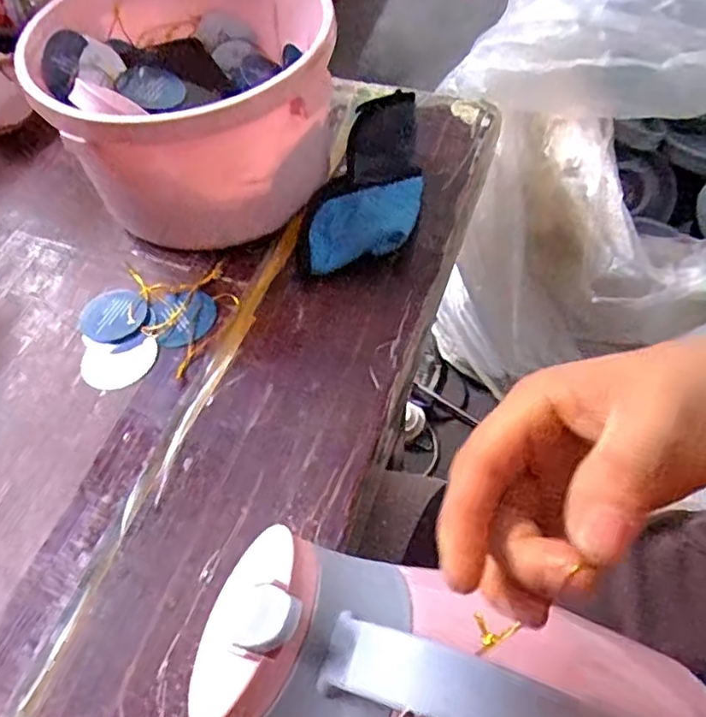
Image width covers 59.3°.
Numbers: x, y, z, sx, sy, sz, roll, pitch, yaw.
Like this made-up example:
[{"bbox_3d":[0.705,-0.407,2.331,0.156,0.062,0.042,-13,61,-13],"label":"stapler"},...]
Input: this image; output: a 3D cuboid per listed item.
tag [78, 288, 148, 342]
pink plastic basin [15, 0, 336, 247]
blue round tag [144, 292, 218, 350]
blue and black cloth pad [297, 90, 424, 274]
[{"bbox_3d":[-0.179,-0.033,0.463,0.048,0.004,0.044,-2,57,3],"label":"tag"},{"bbox_3d":[-0.118,-0.204,0.492,0.204,0.132,0.221,-2,57,3],"label":"pink plastic basin"},{"bbox_3d":[-0.128,-0.030,0.458,0.050,0.004,0.049,-2,57,3],"label":"blue round tag"},{"bbox_3d":[0.016,-0.138,0.494,0.082,0.030,0.165,18,72,15],"label":"blue and black cloth pad"}]

